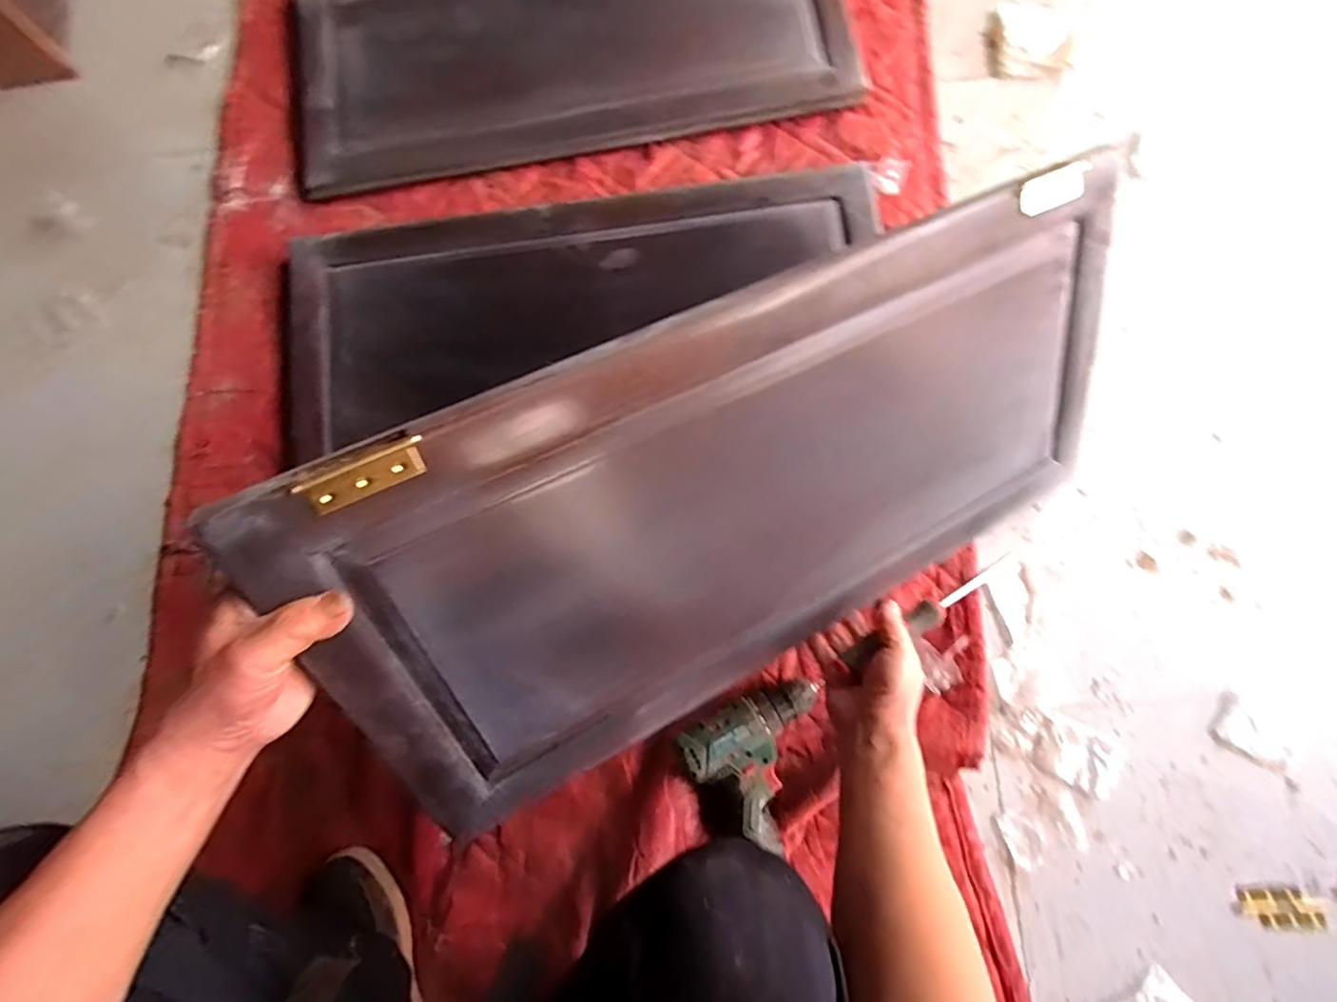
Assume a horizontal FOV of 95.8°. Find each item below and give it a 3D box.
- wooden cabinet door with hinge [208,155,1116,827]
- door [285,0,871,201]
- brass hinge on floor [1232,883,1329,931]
[{"bbox_3d":[0.096,0.000,0.504,0.697,0.024,0.364,-26,123,-15],"label":"wooden cabinet door with hinge"},{"bbox_3d":[-0.136,-0.615,0.797,0.727,0.035,0.322,-10,80,0],"label":"door"},{"bbox_3d":[0.617,0.409,0.607,0.091,0.004,0.035,1,80,2],"label":"brass hinge on floor"}]

